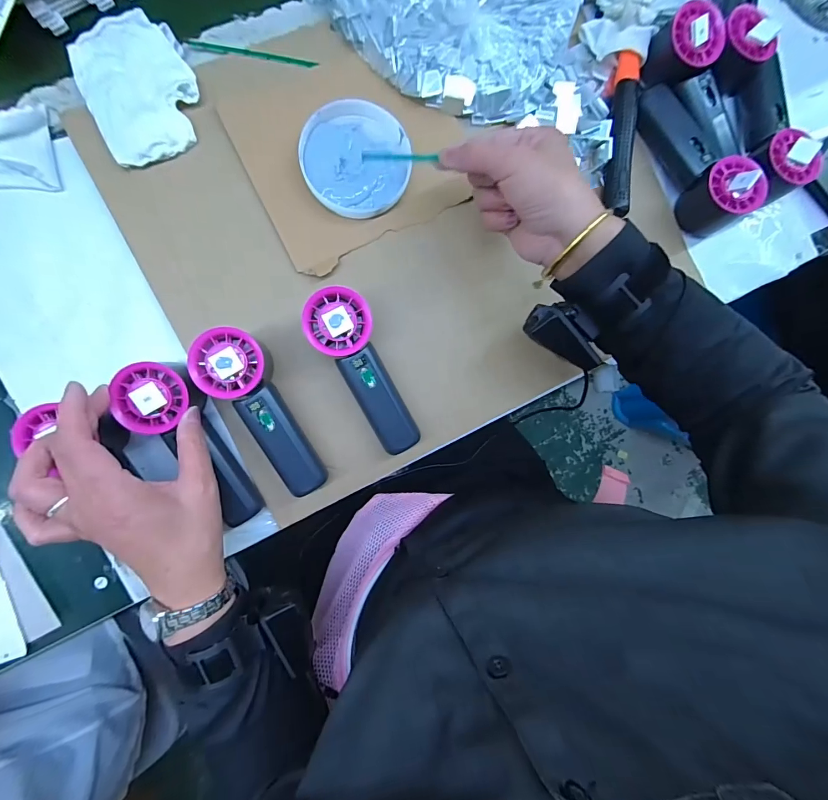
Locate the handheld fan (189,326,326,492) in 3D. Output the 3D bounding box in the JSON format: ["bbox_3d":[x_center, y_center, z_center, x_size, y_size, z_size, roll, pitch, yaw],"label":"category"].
[{"bbox_3d":[-0.125,0.010,0.346,0.055,0.055,0.153,-36,95,-5],"label":"handheld fan"}]

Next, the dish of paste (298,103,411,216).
[{"bbox_3d":[-0.053,-0.221,0.366,0.098,0.023,0.094,0,91,-7],"label":"dish of paste"}]

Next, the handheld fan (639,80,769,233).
[{"bbox_3d":[0.278,-0.244,0.392,0.058,0.054,0.158,-34,95,-5],"label":"handheld fan"}]

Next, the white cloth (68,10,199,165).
[{"bbox_3d":[-0.238,-0.272,0.344,0.090,0.014,0.117,-25,94,-6],"label":"white cloth"}]

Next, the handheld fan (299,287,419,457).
[{"bbox_3d":[-0.047,-0.022,0.357,0.053,0.056,0.150,-24,94,-6],"label":"handheld fan"}]

